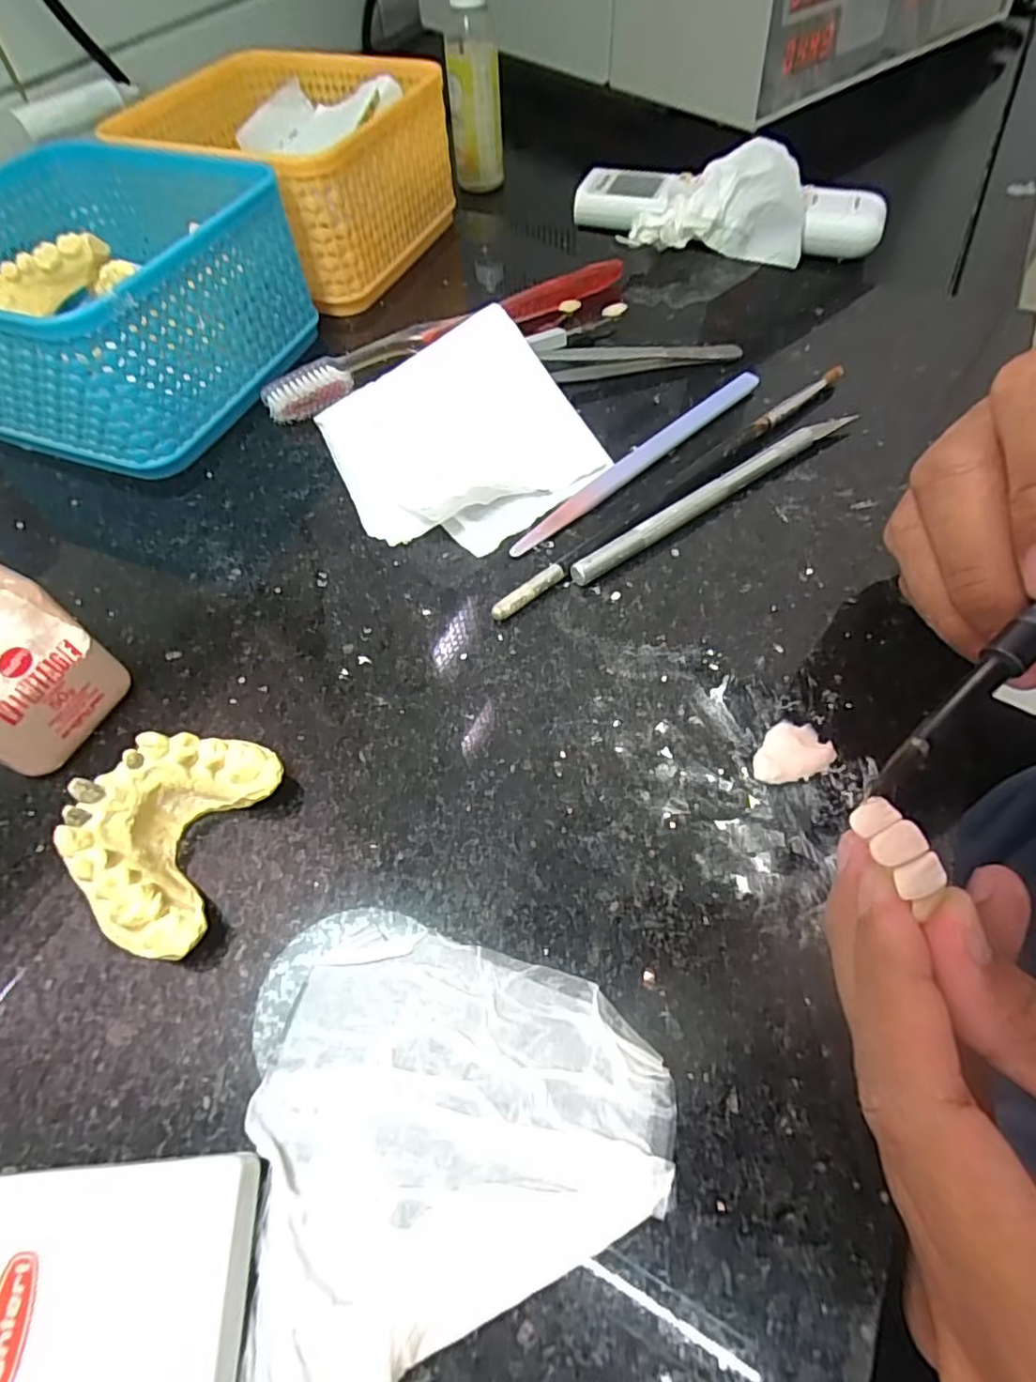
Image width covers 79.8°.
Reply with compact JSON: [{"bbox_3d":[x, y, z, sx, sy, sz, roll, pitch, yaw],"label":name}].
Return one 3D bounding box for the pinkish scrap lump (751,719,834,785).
[{"bbox_3d":[0.077,0.017,0.176,0.024,0.004,0.017,-21,60,-10],"label":"pinkish scrap lump"}]

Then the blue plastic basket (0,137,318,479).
[{"bbox_3d":[-0.174,-0.166,0.265,0.127,0.065,0.128,17,60,13],"label":"blue plastic basket"}]

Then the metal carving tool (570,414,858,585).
[{"bbox_3d":[0.074,-0.075,0.229,0.136,0.007,0.008,-33,62,-17],"label":"metal carving tool"}]

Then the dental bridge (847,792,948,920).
[{"bbox_3d":[0.077,0.031,0.125,0.009,0.004,0.021,-26,71,-14],"label":"dental bridge"}]

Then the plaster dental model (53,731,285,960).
[{"bbox_3d":[-0.089,0.036,0.159,0.037,0.026,0.054,13,59,10],"label":"plaster dental model"}]

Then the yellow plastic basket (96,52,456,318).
[{"bbox_3d":[-0.116,-0.270,0.325,0.131,0.063,0.131,21,61,14],"label":"yellow plastic basket"}]

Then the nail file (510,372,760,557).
[{"bbox_3d":[0.049,-0.093,0.242,0.137,0.004,0.011,-39,64,-20],"label":"nail file"}]

